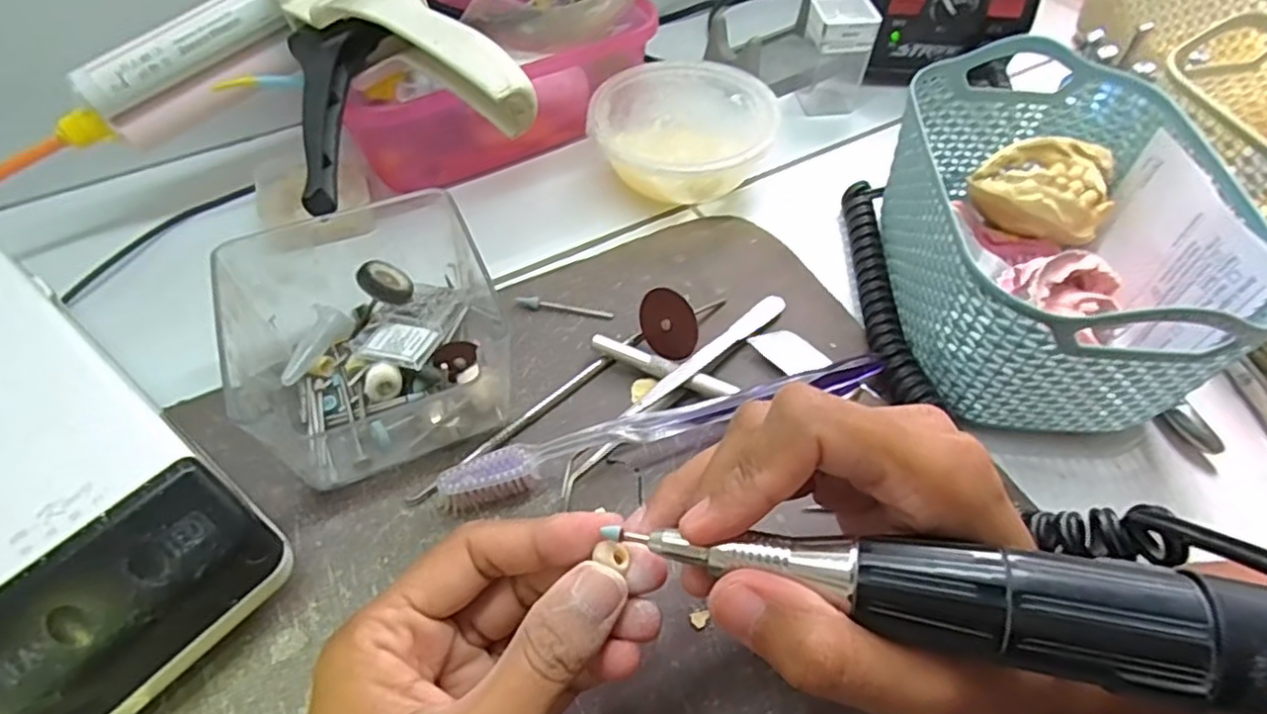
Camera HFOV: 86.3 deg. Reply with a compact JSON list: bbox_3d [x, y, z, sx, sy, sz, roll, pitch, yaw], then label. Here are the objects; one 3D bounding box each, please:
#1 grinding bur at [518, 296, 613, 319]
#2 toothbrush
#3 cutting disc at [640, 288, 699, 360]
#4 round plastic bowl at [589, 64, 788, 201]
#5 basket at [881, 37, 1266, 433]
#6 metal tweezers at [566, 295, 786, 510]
[{"bbox_3d":[-0.033,-0.025,0.328,0.047,0.006,0.005,5,53,2],"label":"grinding bur"},{"bbox_3d":[0.016,0.027,0.280,0.188,0.021,0.016,-14,54,-12],"label":"toothbrush"},{"bbox_3d":[0.015,-0.015,0.306,0.032,0.030,0.004,16,20,35],"label":"cutting disc"},{"bbox_3d":[0.027,-0.124,0.387,0.100,0.039,0.102,1,52,-1],"label":"round plastic bowl"},{"bbox_3d":[0.182,-0.052,0.306,0.119,0.083,0.170,2,52,0],"label":"basket"},{"bbox_3d":[0.020,0.010,0.297,0.140,0.015,0.012,-37,61,-26],"label":"metal tweezers"}]

